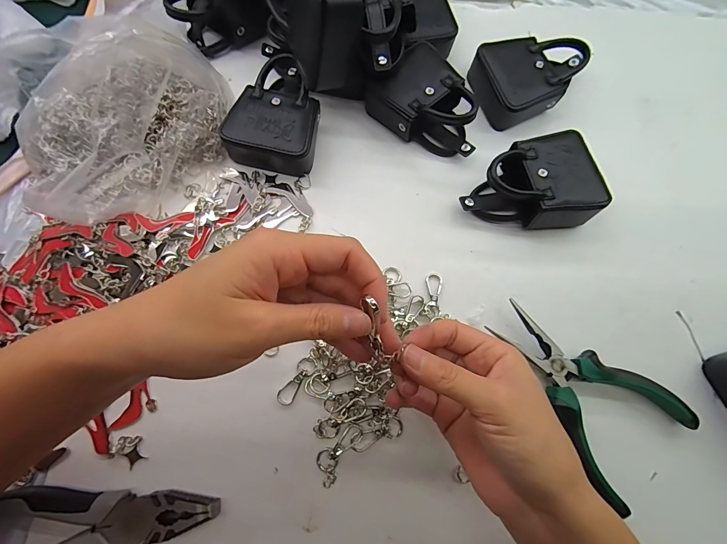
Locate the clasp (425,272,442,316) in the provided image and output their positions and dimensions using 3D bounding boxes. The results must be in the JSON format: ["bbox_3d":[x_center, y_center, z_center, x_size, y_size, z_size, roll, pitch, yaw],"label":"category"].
[{"bbox_3d":[0.059,0.018,0.290,0.013,0.005,0.036,4,74,0],"label":"clasp"}]

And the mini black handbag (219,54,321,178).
[{"bbox_3d":[-0.073,-0.148,0.317,0.073,0.034,0.110,13,74,3],"label":"mini black handbag"}]

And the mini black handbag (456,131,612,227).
[{"bbox_3d":[0.142,-0.075,0.301,0.106,0.039,0.075,-7,75,-3],"label":"mini black handbag"}]

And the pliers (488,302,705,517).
[{"bbox_3d":[0.164,0.086,0.266,0.089,0.024,0.148,-38,78,-11],"label":"pliers"}]

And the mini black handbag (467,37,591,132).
[{"bbox_3d":[0.163,-0.186,0.337,0.098,0.035,0.075,-16,75,-5],"label":"mini black handbag"}]

